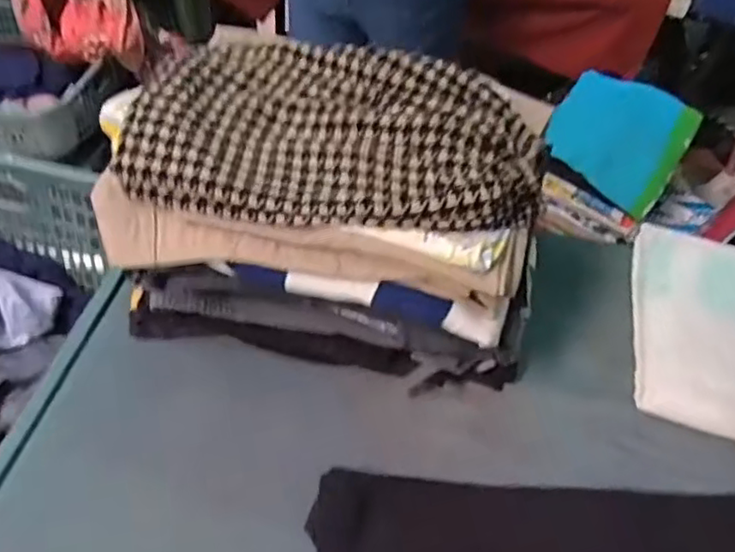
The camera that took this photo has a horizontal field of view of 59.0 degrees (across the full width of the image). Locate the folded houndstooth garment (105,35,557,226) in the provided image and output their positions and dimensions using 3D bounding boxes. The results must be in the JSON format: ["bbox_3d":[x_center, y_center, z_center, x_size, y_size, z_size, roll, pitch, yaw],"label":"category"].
[{"bbox_3d":[-0.019,-0.111,0.496,0.298,0.037,0.188,9,48,3],"label":"folded houndstooth garment"}]

